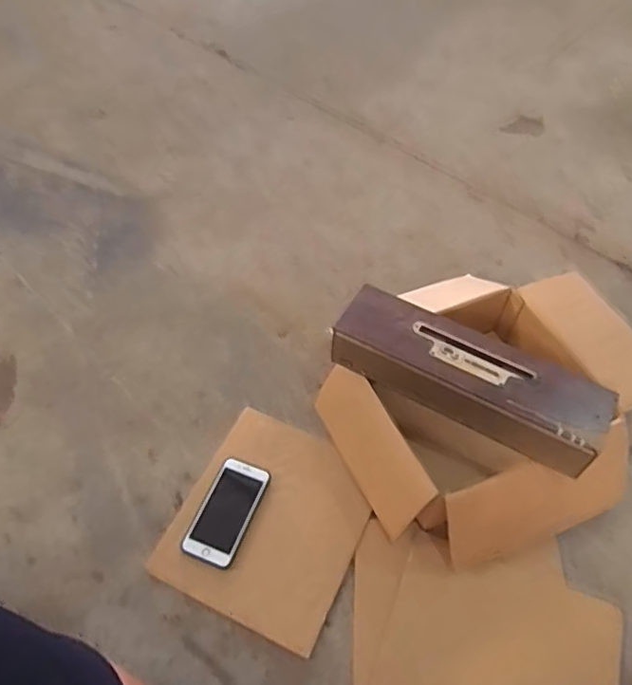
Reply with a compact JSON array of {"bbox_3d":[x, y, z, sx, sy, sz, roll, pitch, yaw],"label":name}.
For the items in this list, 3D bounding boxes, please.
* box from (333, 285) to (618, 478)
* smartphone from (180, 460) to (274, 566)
[{"bbox_3d":[0.204,0.047,0.796,0.372,0.074,0.114,27,57,19],"label":"box"},{"bbox_3d":[-0.131,0.248,0.857,0.080,0.016,0.155,19,55,13],"label":"smartphone"}]

